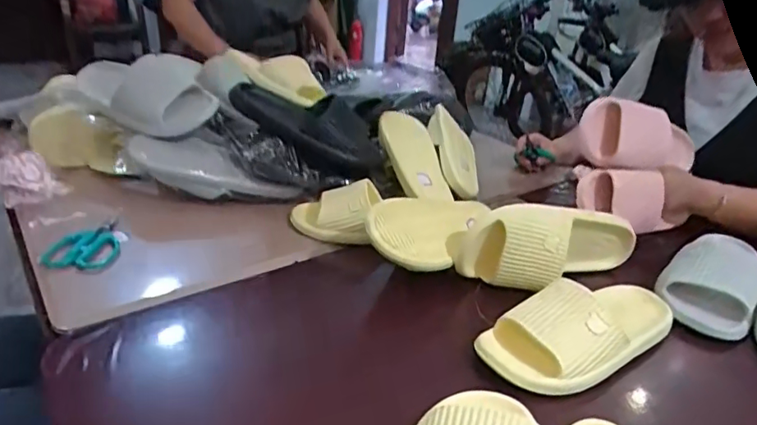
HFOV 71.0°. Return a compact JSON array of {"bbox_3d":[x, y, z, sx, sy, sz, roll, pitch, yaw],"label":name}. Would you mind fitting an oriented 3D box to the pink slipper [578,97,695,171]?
[{"bbox_3d":[0.431,-0.110,0.835,0.239,0.105,0.067,8,24,-21],"label":"pink slipper"}]

